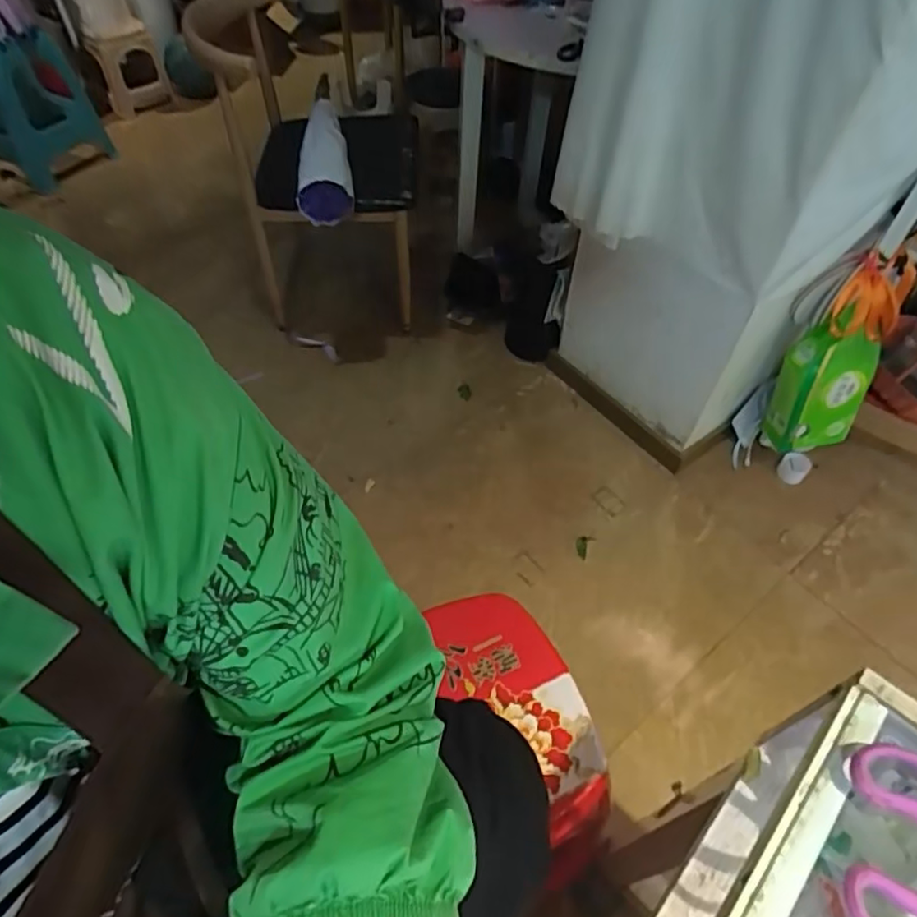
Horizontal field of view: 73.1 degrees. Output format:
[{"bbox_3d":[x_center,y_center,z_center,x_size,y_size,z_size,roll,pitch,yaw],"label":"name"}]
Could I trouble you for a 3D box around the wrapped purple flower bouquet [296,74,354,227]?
[{"bbox_3d":[-0.340,-0.779,1.554,0.125,0.110,0.536,-6,52,-7],"label":"wrapped purple flower bouquet"}]

